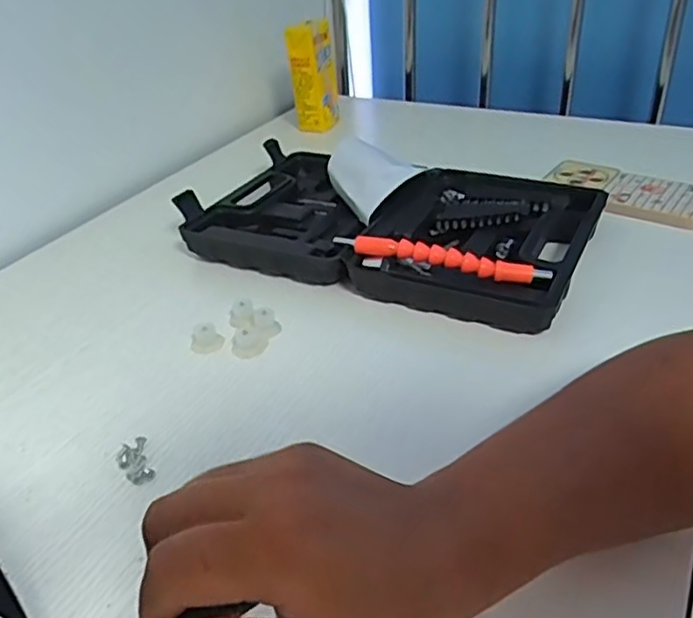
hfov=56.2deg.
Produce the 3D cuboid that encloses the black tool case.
[{"bbox_3d":[0.034,-0.087,0.589,0.352,0.045,0.214,13,37,24],"label":"black tool case"}]

